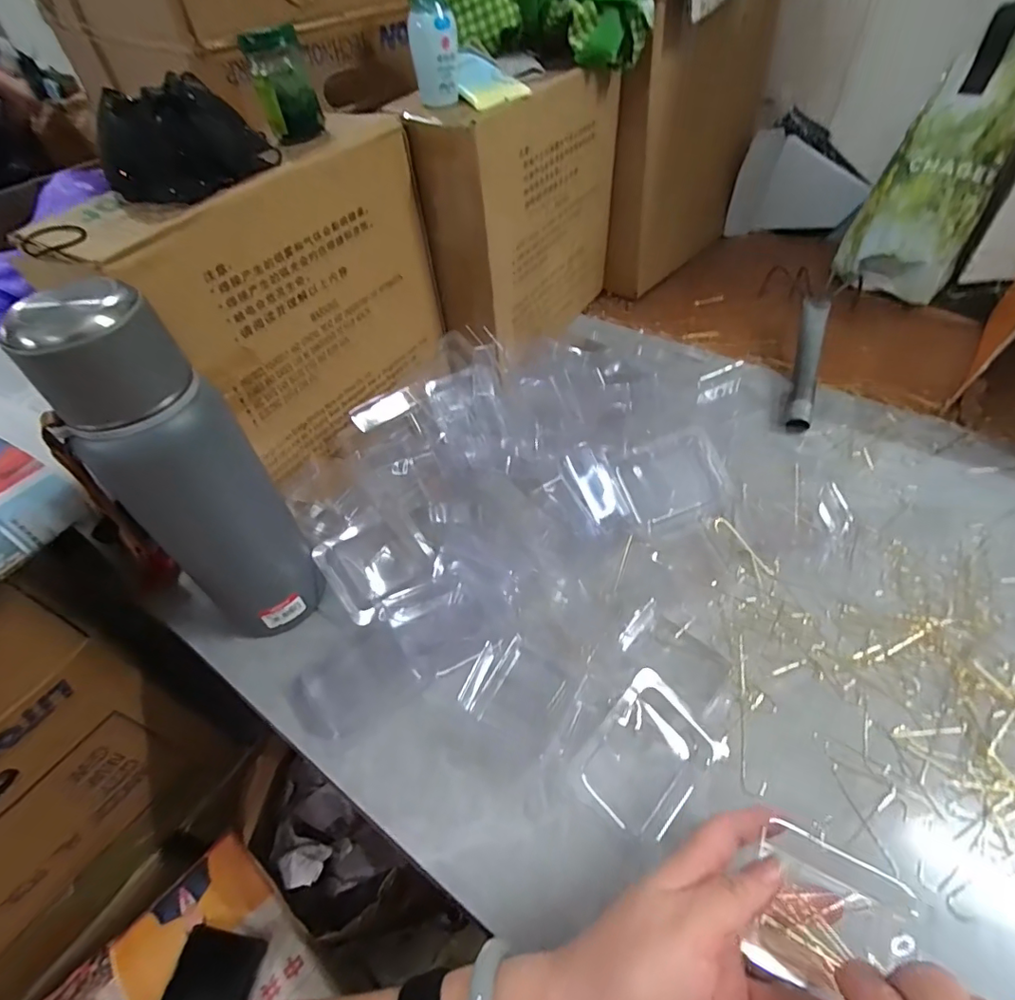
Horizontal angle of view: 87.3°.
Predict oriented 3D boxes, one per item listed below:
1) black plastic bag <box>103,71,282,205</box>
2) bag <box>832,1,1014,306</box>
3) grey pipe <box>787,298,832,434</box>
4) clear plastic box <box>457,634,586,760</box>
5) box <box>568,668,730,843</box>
[{"bbox_3d":[-0.222,-0.250,0.366,0.056,0.054,0.101,31,58,28],"label":"black plastic bag"},{"bbox_3d":[0.527,-0.404,0.619,0.078,0.319,0.127,-17,46,-44],"label":"bag"},{"bbox_3d":[0.331,-0.157,0.587,0.027,0.033,0.209,17,53,17],"label":"grey pipe"},{"bbox_3d":[0.014,0.135,0.378,0.076,0.029,0.062,24,56,22],"label":"clear plastic box"},{"bbox_3d":[0.091,0.168,0.352,0.090,0.018,0.069,-36,57,-24],"label":"box"}]

